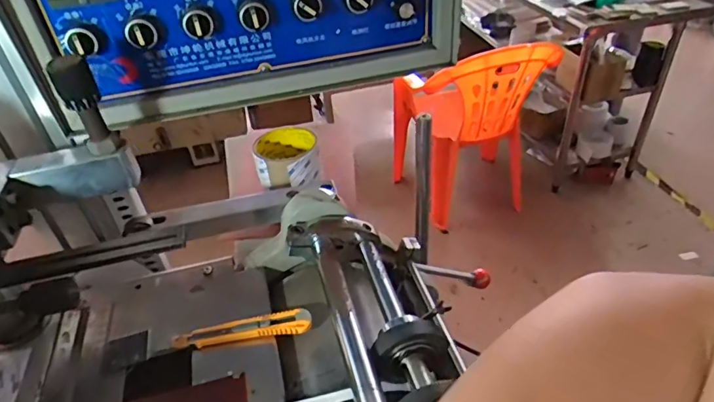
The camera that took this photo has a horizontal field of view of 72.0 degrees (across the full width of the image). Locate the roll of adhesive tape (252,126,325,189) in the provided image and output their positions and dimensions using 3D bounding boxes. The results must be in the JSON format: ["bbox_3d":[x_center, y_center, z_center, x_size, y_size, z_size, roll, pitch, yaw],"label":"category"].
[{"bbox_3d":[-0.090,-0.053,0.648,0.087,0.053,0.101,-9,38,-6],"label":"roll of adhesive tape"}]

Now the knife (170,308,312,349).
[{"bbox_3d":[-0.110,0.124,0.473,0.131,0.009,0.023,-7,38,-3],"label":"knife"}]

